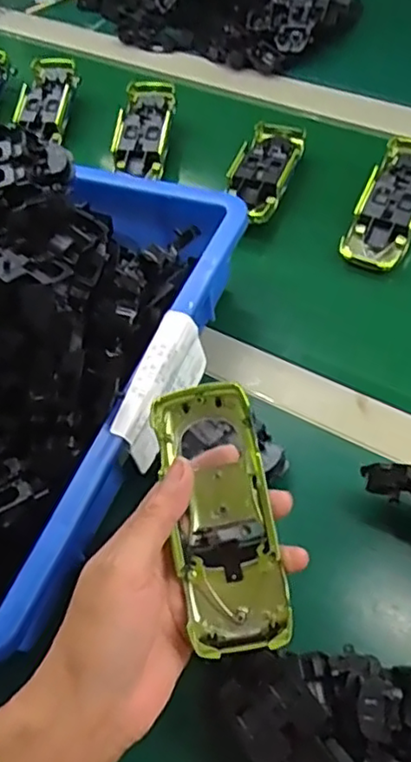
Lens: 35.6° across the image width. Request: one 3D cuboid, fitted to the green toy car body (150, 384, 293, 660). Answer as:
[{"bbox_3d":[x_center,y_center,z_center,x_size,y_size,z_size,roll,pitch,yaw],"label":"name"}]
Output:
[{"bbox_3d":[0.008,0.070,0.337,0.050,0.035,0.131,-10,77,-3],"label":"green toy car body"}]

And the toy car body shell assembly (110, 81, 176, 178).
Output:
[{"bbox_3d":[-0.064,-0.264,0.664,0.056,0.021,0.114,4,71,8],"label":"toy car body shell assembly"}]

